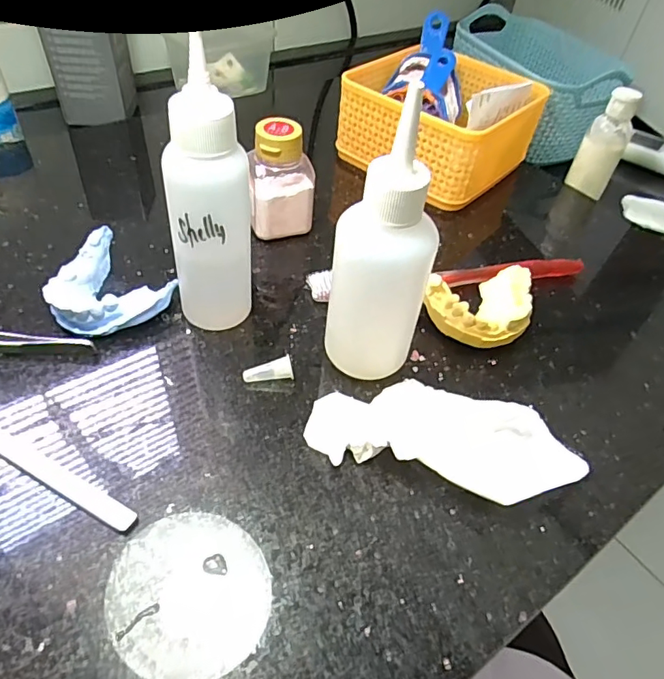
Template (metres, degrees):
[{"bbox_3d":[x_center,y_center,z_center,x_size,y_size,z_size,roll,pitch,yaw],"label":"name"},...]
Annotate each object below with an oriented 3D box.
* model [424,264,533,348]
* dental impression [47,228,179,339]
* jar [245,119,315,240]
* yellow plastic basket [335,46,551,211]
[{"bbox_3d":[0.091,-0.017,0.309,0.064,0.027,0.047,-12,51,-17],"label":"model"},{"bbox_3d":[-0.131,-0.031,0.299,0.061,0.021,0.068,-28,57,-28],"label":"dental impression"},{"bbox_3d":[-0.033,-0.102,0.341,0.040,0.073,0.032,-5,49,-11],"label":"jar"},{"bbox_3d":[0.089,-0.182,0.434,0.129,0.065,0.130,34,53,22],"label":"yellow plastic basket"}]

